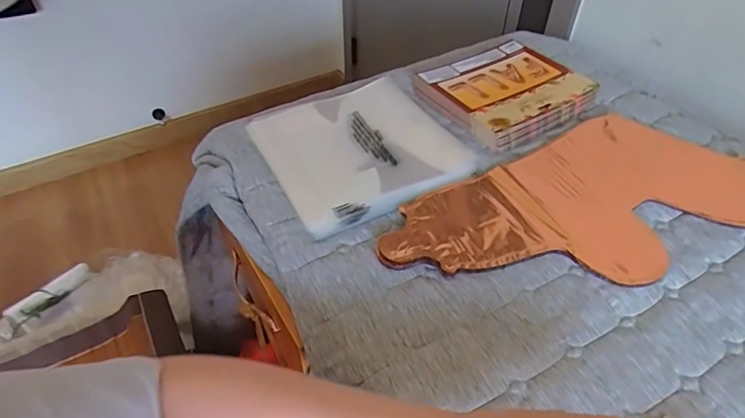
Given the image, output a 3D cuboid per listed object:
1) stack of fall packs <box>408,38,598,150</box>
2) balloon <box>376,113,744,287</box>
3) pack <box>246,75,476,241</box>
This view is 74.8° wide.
[{"bbox_3d":[0.188,-0.168,0.685,0.194,0.031,0.170,-26,50,-22],"label":"stack of fall packs"},{"bbox_3d":[0.226,-0.006,0.539,0.432,0.013,0.207,-19,48,-17],"label":"balloon"},{"bbox_3d":[-0.008,-0.080,0.597,0.230,0.024,0.208,-22,49,-19],"label":"pack"}]

